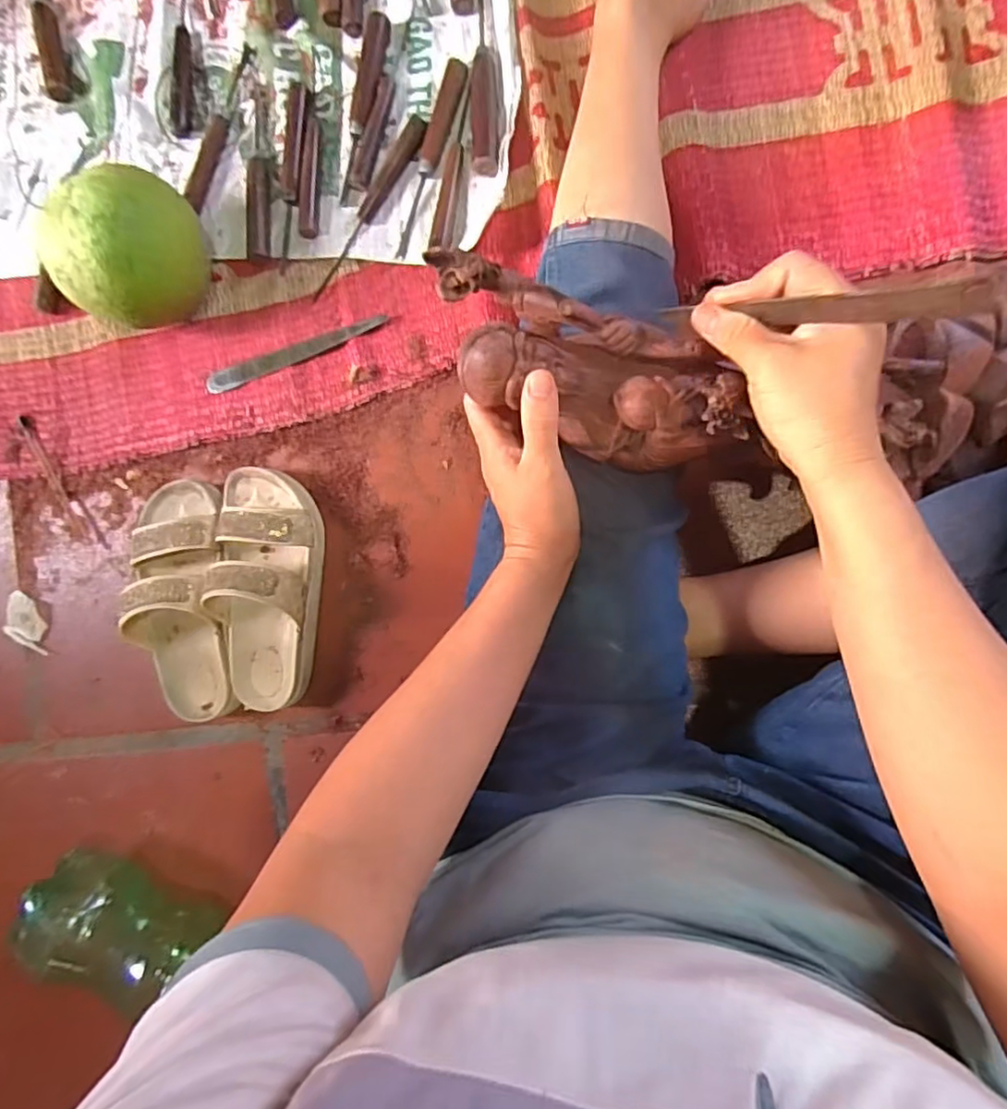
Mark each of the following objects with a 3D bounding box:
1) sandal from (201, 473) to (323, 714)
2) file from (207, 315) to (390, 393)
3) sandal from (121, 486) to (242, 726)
[{"bbox_3d":[-0.228,0.033,0.590,0.090,0.077,0.221,2,90,9],"label":"sandal"},{"bbox_3d":[-0.206,-0.200,0.621,0.193,0.011,0.018,-18,87,9],"label":"file"},{"bbox_3d":[-0.312,0.044,0.600,0.093,0.076,0.228,-3,90,9],"label":"sandal"}]

